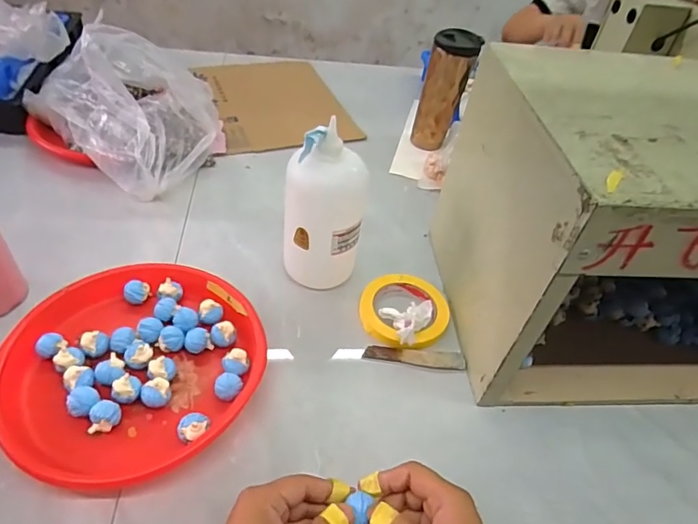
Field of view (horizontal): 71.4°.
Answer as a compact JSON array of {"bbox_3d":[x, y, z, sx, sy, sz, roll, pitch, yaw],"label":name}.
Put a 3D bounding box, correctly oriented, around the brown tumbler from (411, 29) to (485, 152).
[{"bbox_3d":[0.164,-0.290,0.847,0.074,0.195,0.065,14,46,6],"label":"brown tumbler"}]

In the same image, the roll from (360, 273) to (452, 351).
[{"bbox_3d":[0.068,0.061,0.605,0.108,0.019,0.108,4,46,-4],"label":"roll"}]

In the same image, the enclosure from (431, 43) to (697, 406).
[{"bbox_3d":[0.430,-0.032,0.559,0.577,0.281,0.277,2,46,-6],"label":"enclosure"}]

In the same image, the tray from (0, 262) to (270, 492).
[{"bbox_3d":[-0.222,0.103,0.510,0.246,0.037,0.241,4,46,-4],"label":"tray"}]

